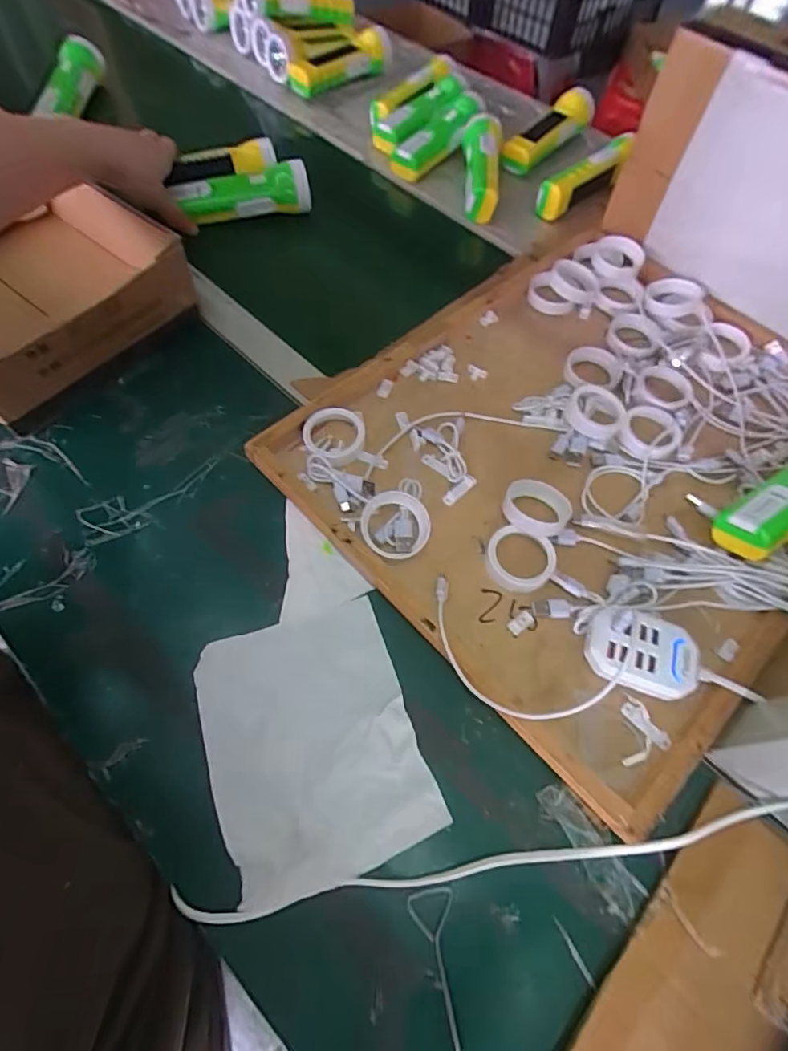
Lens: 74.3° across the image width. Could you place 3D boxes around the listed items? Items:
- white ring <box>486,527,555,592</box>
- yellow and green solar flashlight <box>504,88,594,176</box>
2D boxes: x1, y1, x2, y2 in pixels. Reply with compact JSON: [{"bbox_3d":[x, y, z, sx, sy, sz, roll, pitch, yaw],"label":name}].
[{"bbox_3d":[0.098,0.027,0.404,0.052,0.014,0.048,0,60,0],"label":"white ring"},{"bbox_3d":[0.203,-0.539,0.715,0.052,0.049,0.161,41,65,17],"label":"yellow and green solar flashlight"}]

